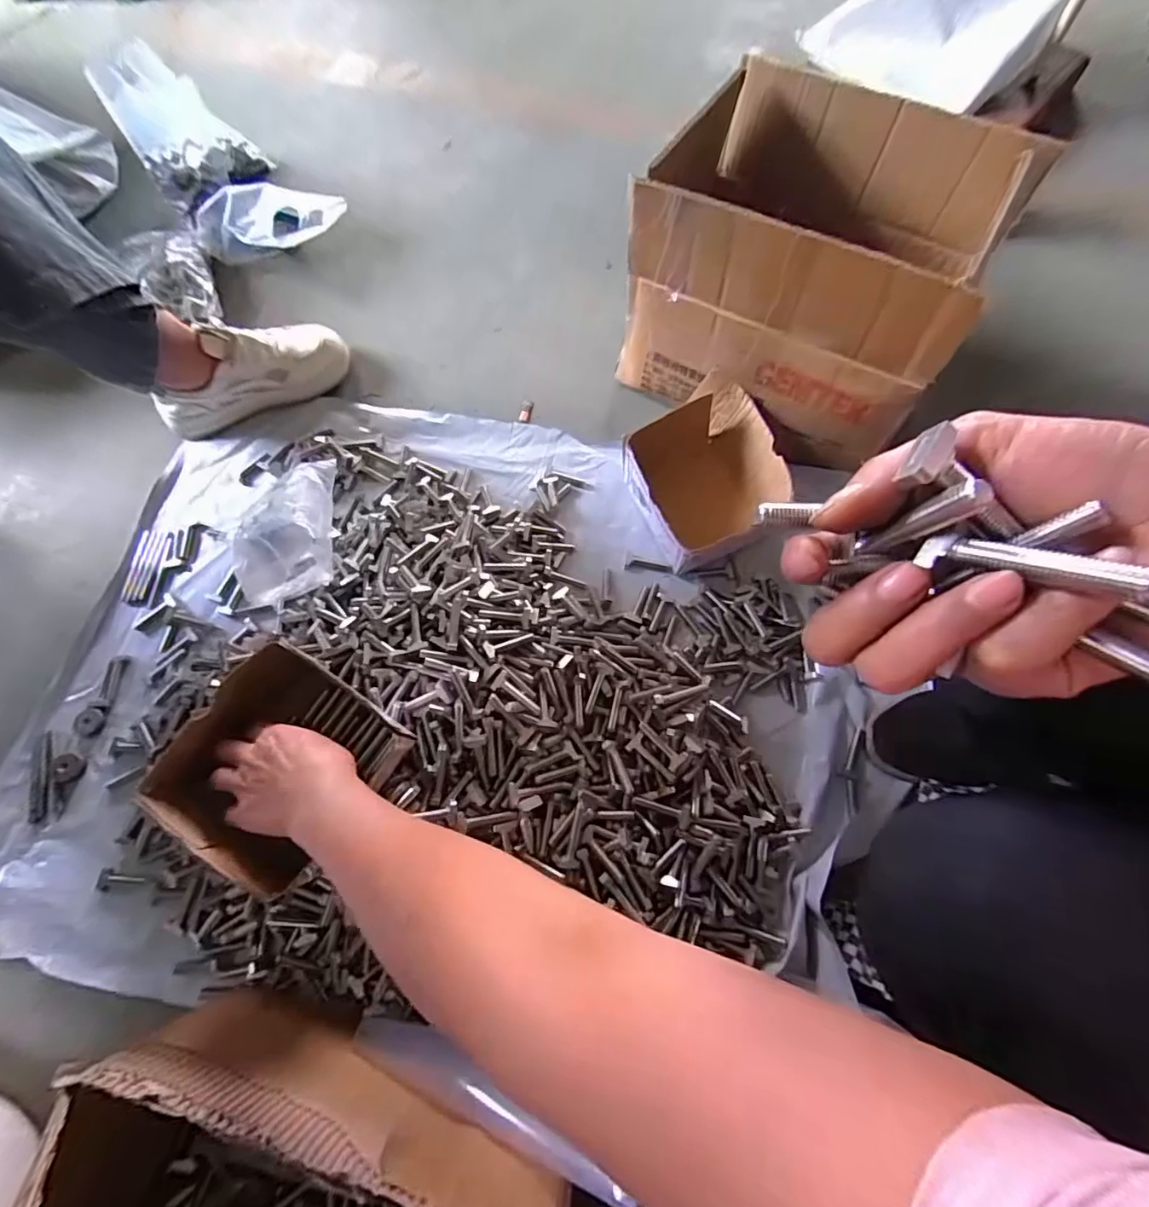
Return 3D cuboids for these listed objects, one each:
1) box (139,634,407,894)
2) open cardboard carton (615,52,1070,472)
[{"bbox_3d":[-0.233,0.130,0.438,0.136,0.094,0.148,30,72,13],"label":"box"},{"bbox_3d":[0.254,-0.389,0.607,0.343,0.231,0.285,28,73,15],"label":"open cardboard carton"}]

